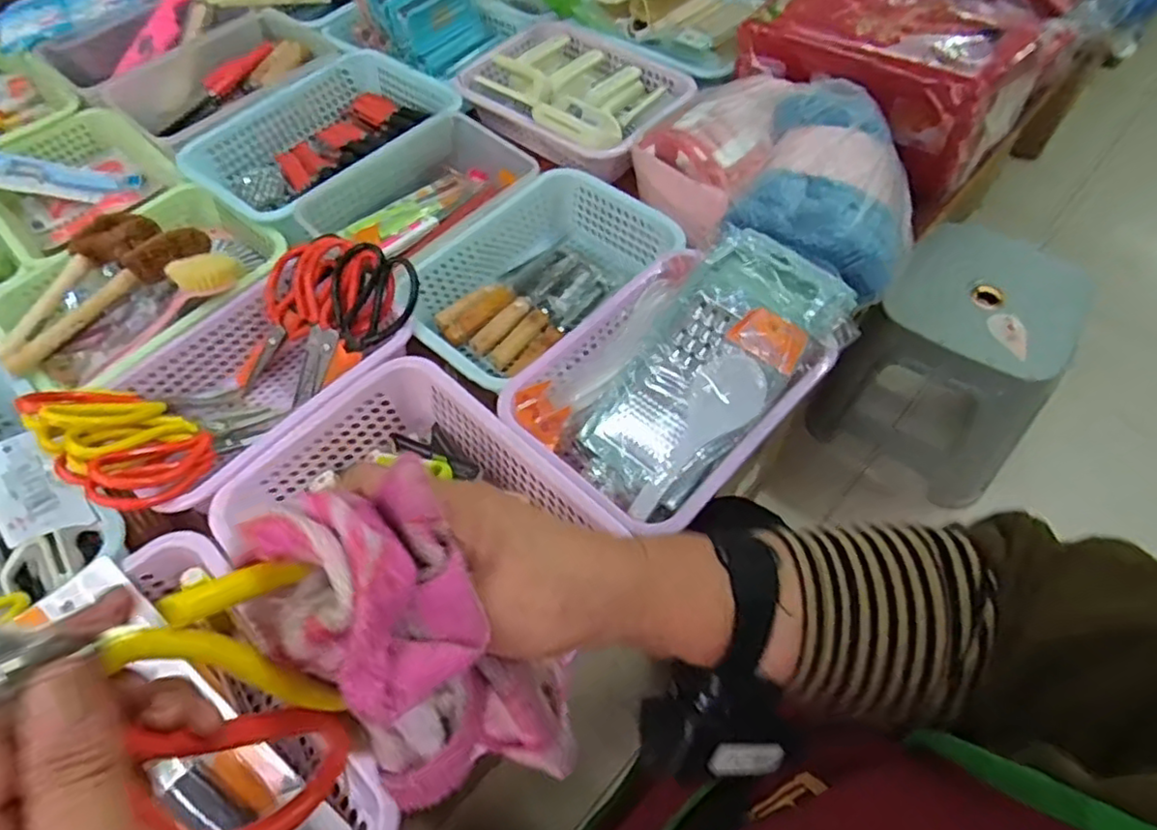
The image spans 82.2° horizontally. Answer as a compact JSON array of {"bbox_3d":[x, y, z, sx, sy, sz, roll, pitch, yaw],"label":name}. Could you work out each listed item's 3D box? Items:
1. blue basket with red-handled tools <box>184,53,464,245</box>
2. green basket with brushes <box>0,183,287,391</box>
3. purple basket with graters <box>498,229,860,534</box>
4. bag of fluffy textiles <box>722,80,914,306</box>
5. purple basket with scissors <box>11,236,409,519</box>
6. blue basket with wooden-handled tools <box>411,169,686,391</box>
[{"bbox_3d":[-0.359,-0.381,0.938,0.280,0.074,0.338,31,65,21],"label":"blue basket with red-handled tools"},{"bbox_3d":[-0.528,-0.165,0.782,0.230,0.101,0.299,35,66,23],"label":"green basket with brushes"},{"bbox_3d":[0.097,-0.049,0.656,0.224,0.103,0.311,39,68,25],"label":"purple basket with graters"},{"bbox_3d":[0.304,-0.270,0.771,0.197,0.080,0.241,23,62,18],"label":"bag of fluffy textiles"},{"bbox_3d":[-0.342,-0.049,0.699,0.354,0.129,0.222,-40,63,-20],"label":"purple basket with scissors"},{"bbox_3d":[-0.057,-0.158,0.793,0.304,0.080,0.220,-40,63,-20],"label":"blue basket with wooden-handled tools"}]

